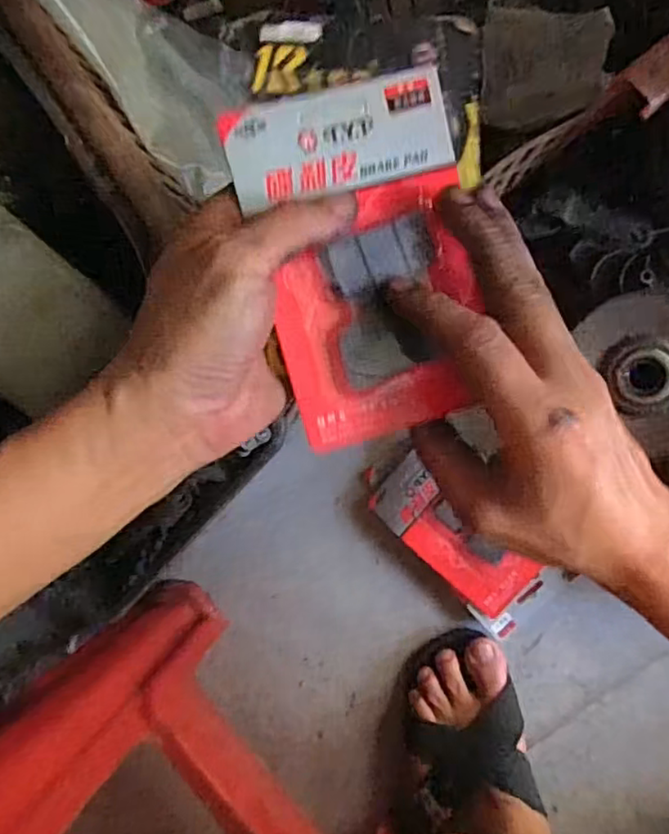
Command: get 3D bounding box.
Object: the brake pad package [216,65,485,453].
[{"bbox_3d":[0.017,-0.070,0.287,0.097,0.008,0.153,-16,99,-8],"label":"brake pad package"}]

